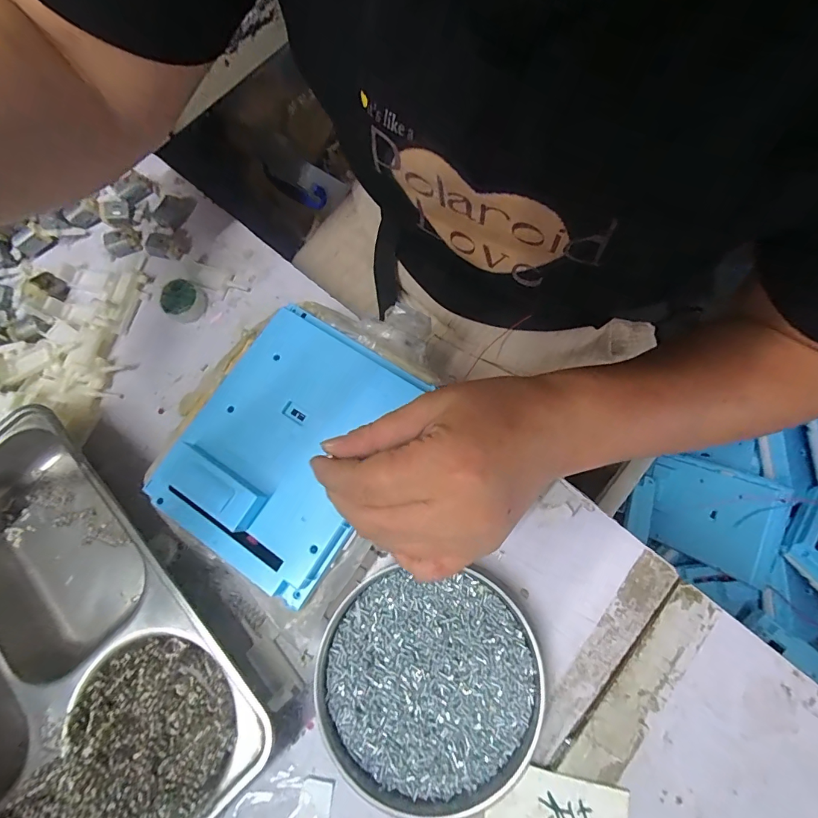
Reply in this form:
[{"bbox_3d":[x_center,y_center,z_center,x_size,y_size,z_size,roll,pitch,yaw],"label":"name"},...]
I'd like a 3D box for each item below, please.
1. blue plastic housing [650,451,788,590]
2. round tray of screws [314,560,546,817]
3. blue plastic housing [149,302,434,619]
[{"bbox_3d":[0.393,0.136,0.555,0.024,0.147,0.125,12,98,-33],"label":"blue plastic housing"},{"bbox_3d":[0.012,0.174,0.266,0.133,0.019,0.131,0,73,1],"label":"round tray of screws"},{"bbox_3d":[-0.077,0.019,0.265,0.124,0.020,0.157,30,76,10],"label":"blue plastic housing"}]

